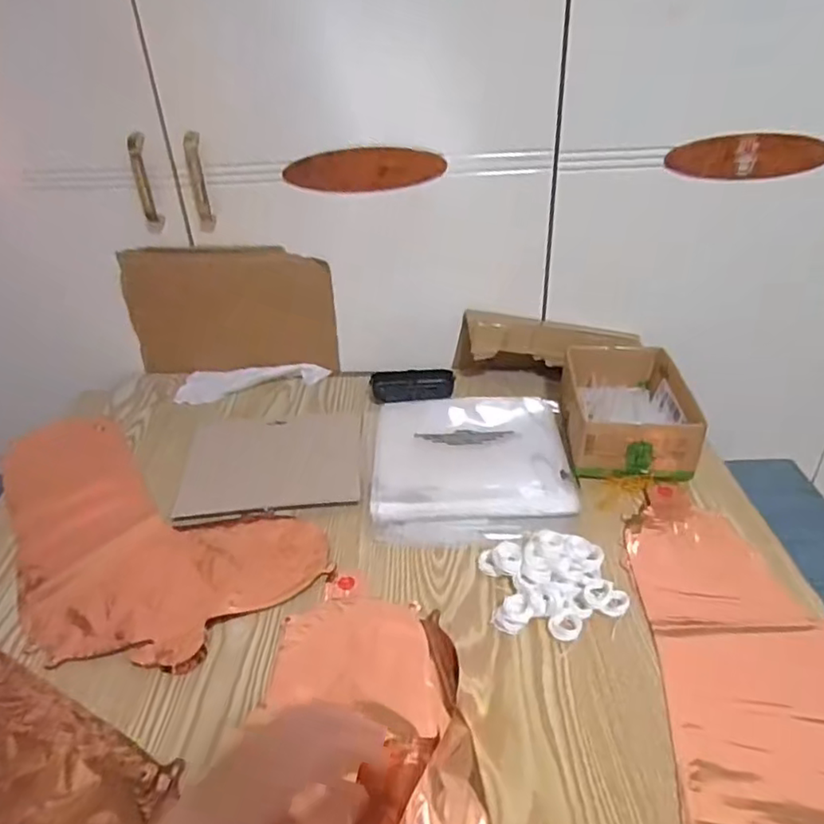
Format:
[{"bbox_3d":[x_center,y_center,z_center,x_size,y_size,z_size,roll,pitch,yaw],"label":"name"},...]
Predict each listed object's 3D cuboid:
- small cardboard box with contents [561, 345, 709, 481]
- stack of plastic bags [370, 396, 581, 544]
[{"bbox_3d":[0.241,-0.009,0.709,0.128,0.059,0.195,0,33,5],"label":"small cardboard box with contents"},{"bbox_3d":[0.066,0.053,0.675,0.211,0.022,0.218,-1,33,3],"label":"stack of plastic bags"}]

